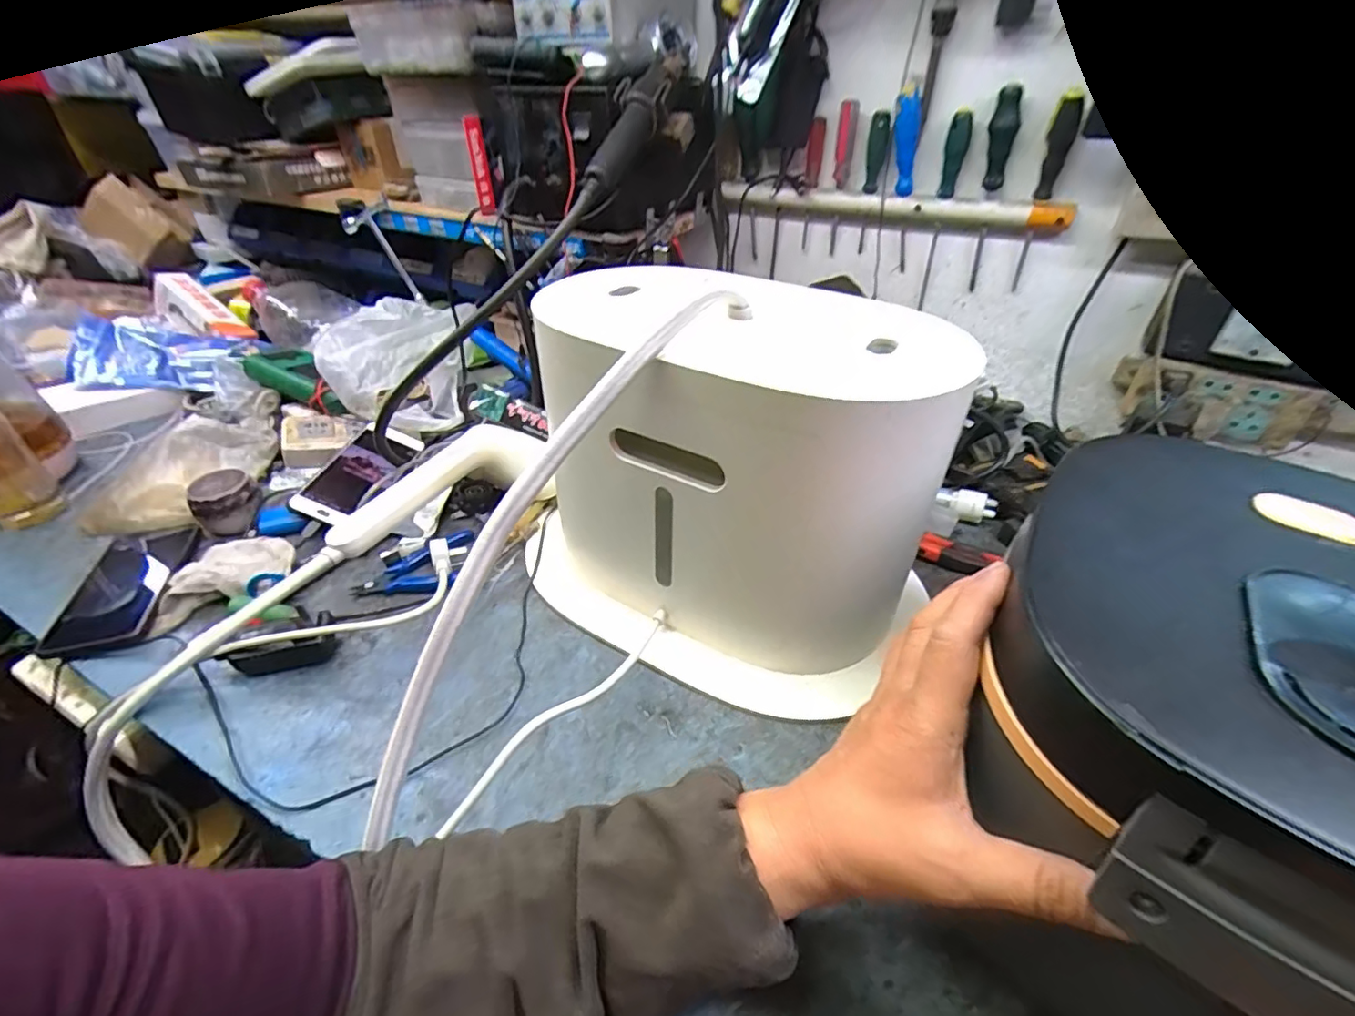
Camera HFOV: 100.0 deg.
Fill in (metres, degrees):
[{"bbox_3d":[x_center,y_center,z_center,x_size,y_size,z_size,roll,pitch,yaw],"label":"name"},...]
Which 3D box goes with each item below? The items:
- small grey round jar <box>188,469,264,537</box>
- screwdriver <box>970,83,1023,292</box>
[{"bbox_3d":[-0.487,-0.004,0.618,0.061,0.057,0.054,-23,43,-29],"label":"small grey round jar"},{"bbox_3d":[0.361,-0.365,0.664,0.033,0.203,0.038,17,39,20],"label":"screwdriver"}]

